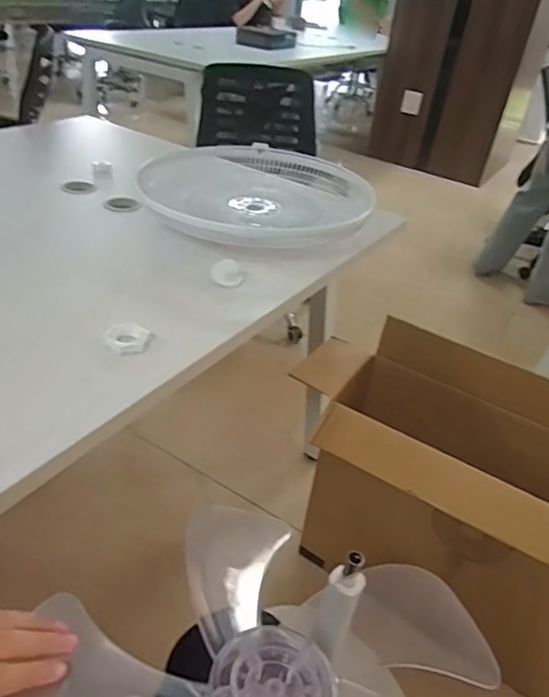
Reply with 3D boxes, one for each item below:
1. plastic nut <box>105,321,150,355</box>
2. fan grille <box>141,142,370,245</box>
[{"bbox_3d":[-0.187,-0.014,0.707,0.054,0.018,0.044,-16,41,-30],"label":"plastic nut"},{"bbox_3d":[-0.030,-0.320,1.141,0.462,0.078,0.462,5,35,-4],"label":"fan grille"}]

